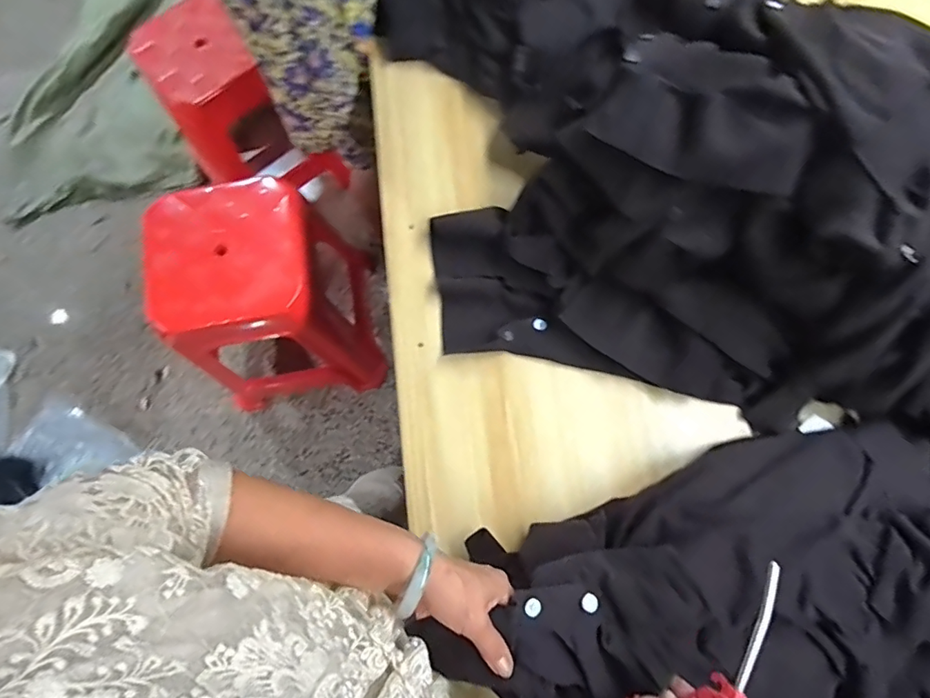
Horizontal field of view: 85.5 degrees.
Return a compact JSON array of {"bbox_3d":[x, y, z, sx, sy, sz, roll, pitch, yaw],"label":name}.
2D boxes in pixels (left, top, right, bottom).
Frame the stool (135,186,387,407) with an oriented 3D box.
[{"bbox_3d":[-0.451,-0.130,1.222,0.366,0.493,0.430,-10,75,-1],"label":"stool"}]

